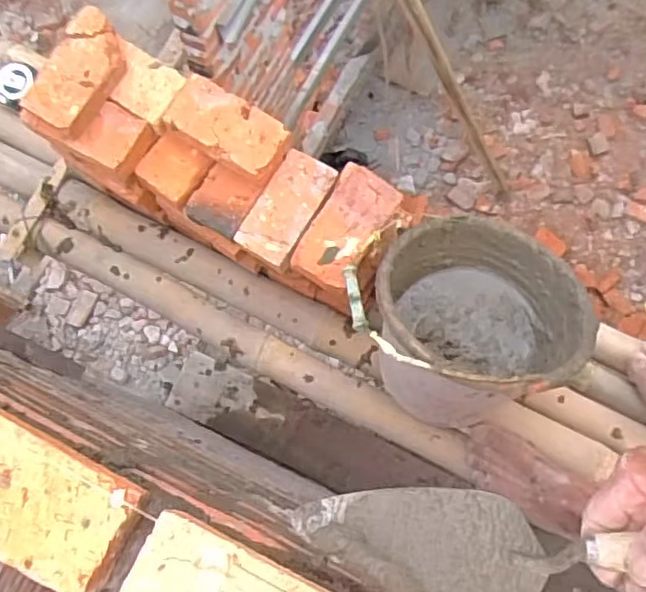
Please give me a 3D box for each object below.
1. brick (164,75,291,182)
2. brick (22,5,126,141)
[{"bbox_3d":[-0.128,-0.227,0.863,0.164,0.046,0.081,28,77,10],"label":"brick"},{"bbox_3d":[-0.321,-0.296,0.848,0.088,0.048,0.162,25,76,9],"label":"brick"}]

